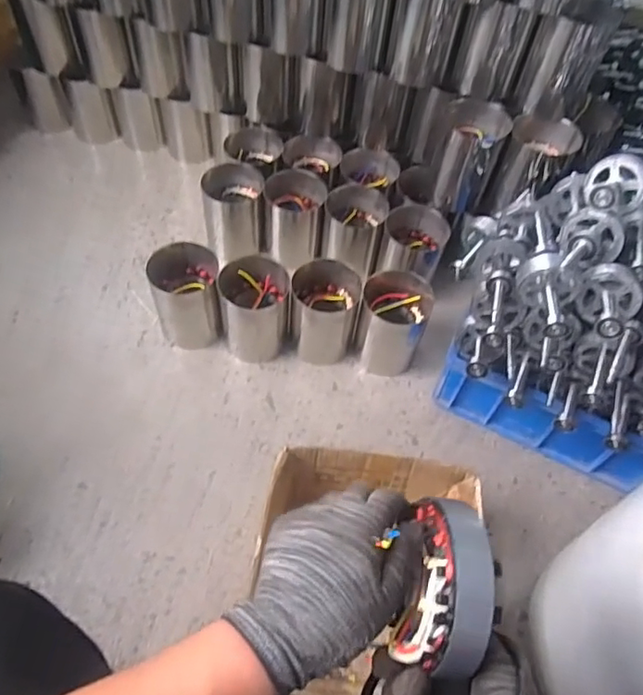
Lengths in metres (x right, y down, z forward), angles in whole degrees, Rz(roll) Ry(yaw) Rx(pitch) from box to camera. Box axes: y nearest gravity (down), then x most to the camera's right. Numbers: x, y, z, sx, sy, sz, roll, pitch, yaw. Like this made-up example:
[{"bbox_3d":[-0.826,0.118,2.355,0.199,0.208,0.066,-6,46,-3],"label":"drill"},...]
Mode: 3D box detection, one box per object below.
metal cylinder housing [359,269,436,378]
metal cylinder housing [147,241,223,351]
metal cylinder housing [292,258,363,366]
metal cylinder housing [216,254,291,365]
[{"bbox_3d":[0.128,-0.049,1.005,0.114,0.178,0.122,2,56,-3],"label":"metal cylinder housing"},{"bbox_3d":[-0.240,-0.091,1.014,0.120,0.152,0.119,-11,58,-12],"label":"metal cylinder housing"},{"bbox_3d":[0.004,-0.062,1.021,0.119,0.145,0.127,2,56,-3],"label":"metal cylinder housing"},{"bbox_3d":[-0.119,-0.074,1.000,0.119,0.172,0.121,4,56,-2],"label":"metal cylinder housing"}]

